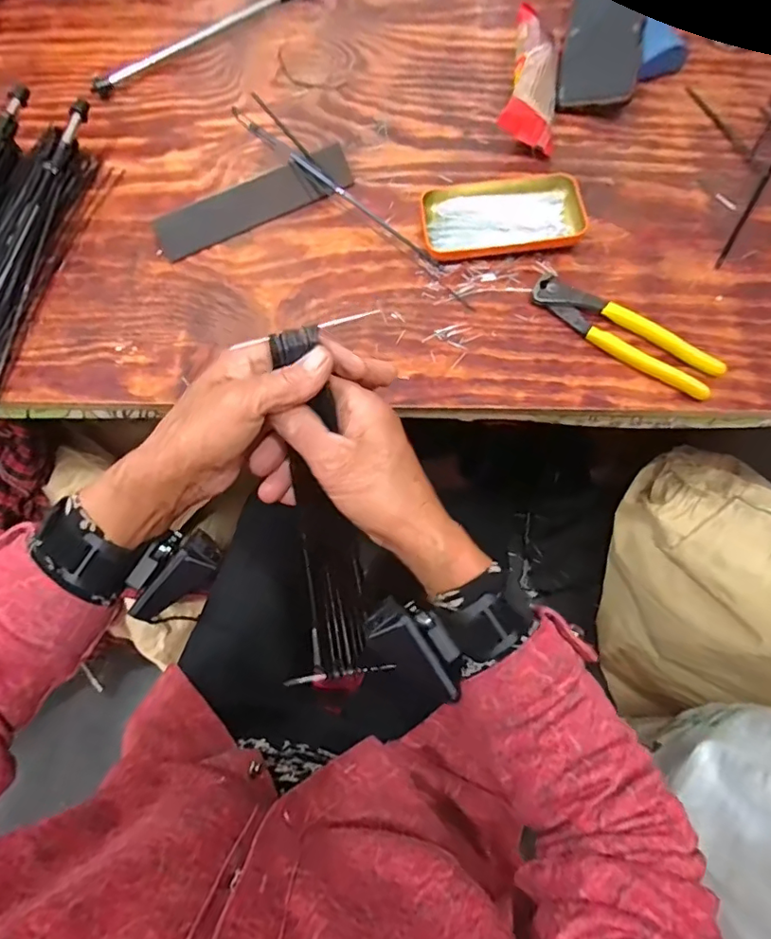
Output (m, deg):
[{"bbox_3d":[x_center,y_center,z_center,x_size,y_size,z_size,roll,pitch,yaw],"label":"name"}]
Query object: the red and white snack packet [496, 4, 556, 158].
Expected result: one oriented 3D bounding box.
[{"bbox_3d":[0.146,-0.385,0.528,0.052,0.052,0.152,9,69,5],"label":"red and white snack packet"}]

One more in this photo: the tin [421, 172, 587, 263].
[{"bbox_3d":[0.107,-0.233,0.491,0.142,0.019,0.076,-5,69,0],"label":"tin"}]

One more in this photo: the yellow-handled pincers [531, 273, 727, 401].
[{"bbox_3d":[0.199,-0.114,0.446,0.160,0.014,0.039,35,74,14],"label":"yellow-handled pincers"}]

